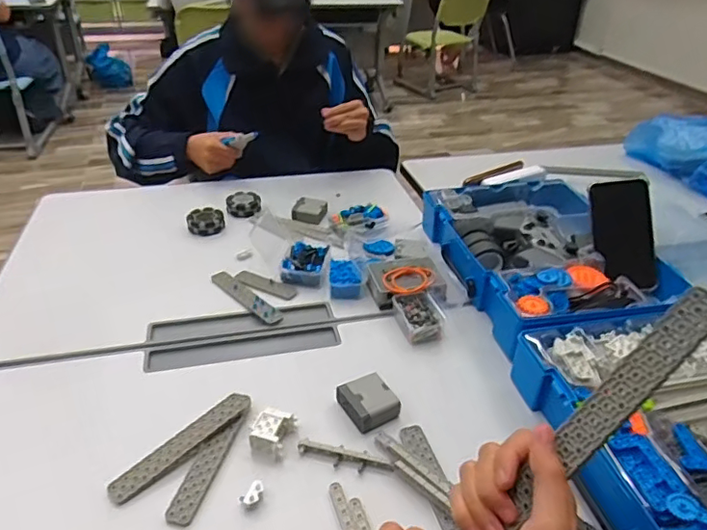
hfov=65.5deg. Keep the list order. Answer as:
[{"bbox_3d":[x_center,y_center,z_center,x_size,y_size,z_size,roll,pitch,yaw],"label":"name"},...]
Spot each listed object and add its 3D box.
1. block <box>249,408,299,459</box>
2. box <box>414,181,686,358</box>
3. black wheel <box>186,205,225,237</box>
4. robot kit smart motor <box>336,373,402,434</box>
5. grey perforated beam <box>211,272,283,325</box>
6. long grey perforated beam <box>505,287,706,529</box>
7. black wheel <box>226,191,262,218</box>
[{"bbox_3d":[-0.085,0.174,0.577,0.037,0.024,0.050,10,33,14],"label":"block"},{"bbox_3d":[0.279,-0.018,0.832,0.271,0.065,0.391,-7,35,-13],"label":"box"},{"bbox_3d":[-0.256,-0.078,0.955,0.062,0.026,0.067,-9,35,-16],"label":"black wheel"},{"bbox_3d":[0.018,0.154,0.612,0.053,0.024,0.060,-15,37,-24],"label":"robot kit smart motor"},{"bbox_3d":[-0.155,0.044,0.781,0.026,0.007,0.147,-27,43,-36],"label":"grey perforated beam"},{"bbox_3d":[0.136,0.113,0.342,0.005,0.240,0.028,25,18,-34],"label":"long grey perforated beam"},{"bbox_3d":[-0.201,-0.111,1.009,0.061,0.025,0.061,-6,34,-11],"label":"black wheel"}]

